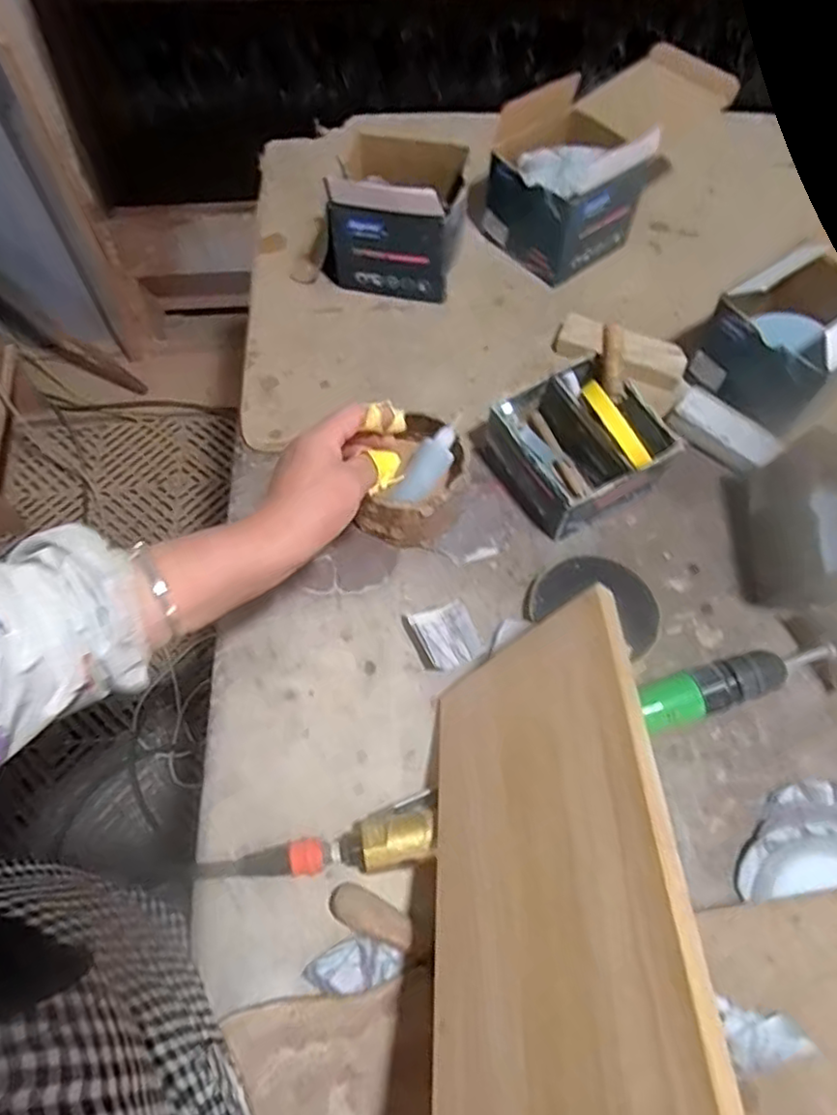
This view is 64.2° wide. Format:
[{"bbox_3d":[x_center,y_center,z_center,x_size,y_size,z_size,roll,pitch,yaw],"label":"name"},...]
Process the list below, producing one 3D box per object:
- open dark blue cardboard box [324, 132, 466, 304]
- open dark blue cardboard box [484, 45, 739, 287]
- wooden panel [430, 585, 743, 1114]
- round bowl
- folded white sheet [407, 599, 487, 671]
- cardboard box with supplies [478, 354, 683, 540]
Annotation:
[{"bbox_3d":[-0.029,-0.402,0.786,0.154,0.152,0.139,10,64,4],"label":"open dark blue cardboard box"},{"bbox_3d":[0.225,-0.470,0.811,0.265,0.169,0.159,-38,70,-18],"label":"open dark blue cardboard box"},{"bbox_3d":[0.070,0.216,0.358,0.017,0.182,0.444,32,35,-23],"label":"wooden panel"},{"bbox_3d":[-0.010,-0.076,0.653,0.112,0.070,0.114,6,64,2],"label":"round bowl"},{"bbox_3d":[0.026,0.071,0.606,0.052,0.015,0.058,-20,66,-11],"label":"folded white sheet"},{"bbox_3d":[0.157,-0.108,0.660,0.137,0.091,0.145,-29,68,-15],"label":"cardboard box with supplies"}]

